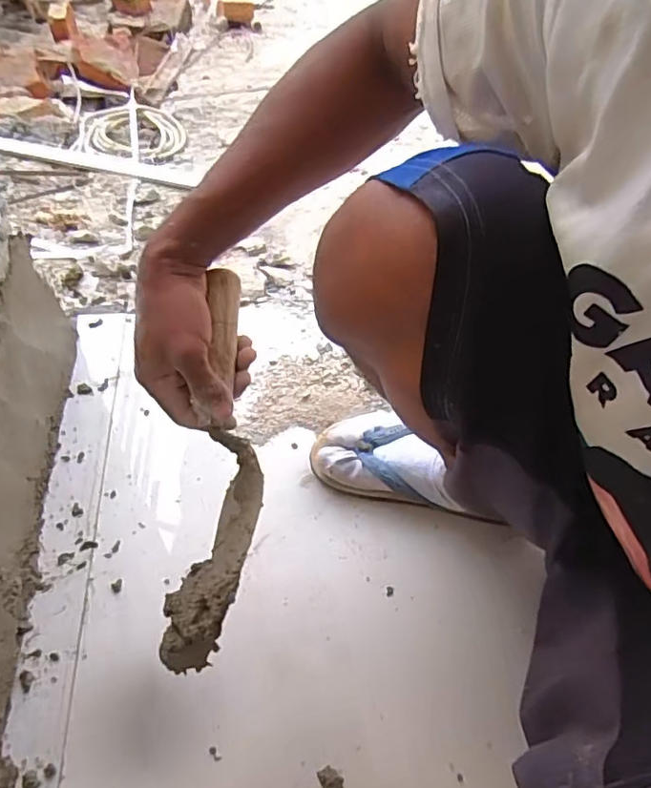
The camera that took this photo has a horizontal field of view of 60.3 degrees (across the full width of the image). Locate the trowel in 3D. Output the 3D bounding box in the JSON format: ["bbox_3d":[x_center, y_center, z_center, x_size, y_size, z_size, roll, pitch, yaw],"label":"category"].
[{"bbox_3d":[-0.082,0.053,0.440,0.063,0.067,0.294,3,78,-4],"label":"trowel"}]

